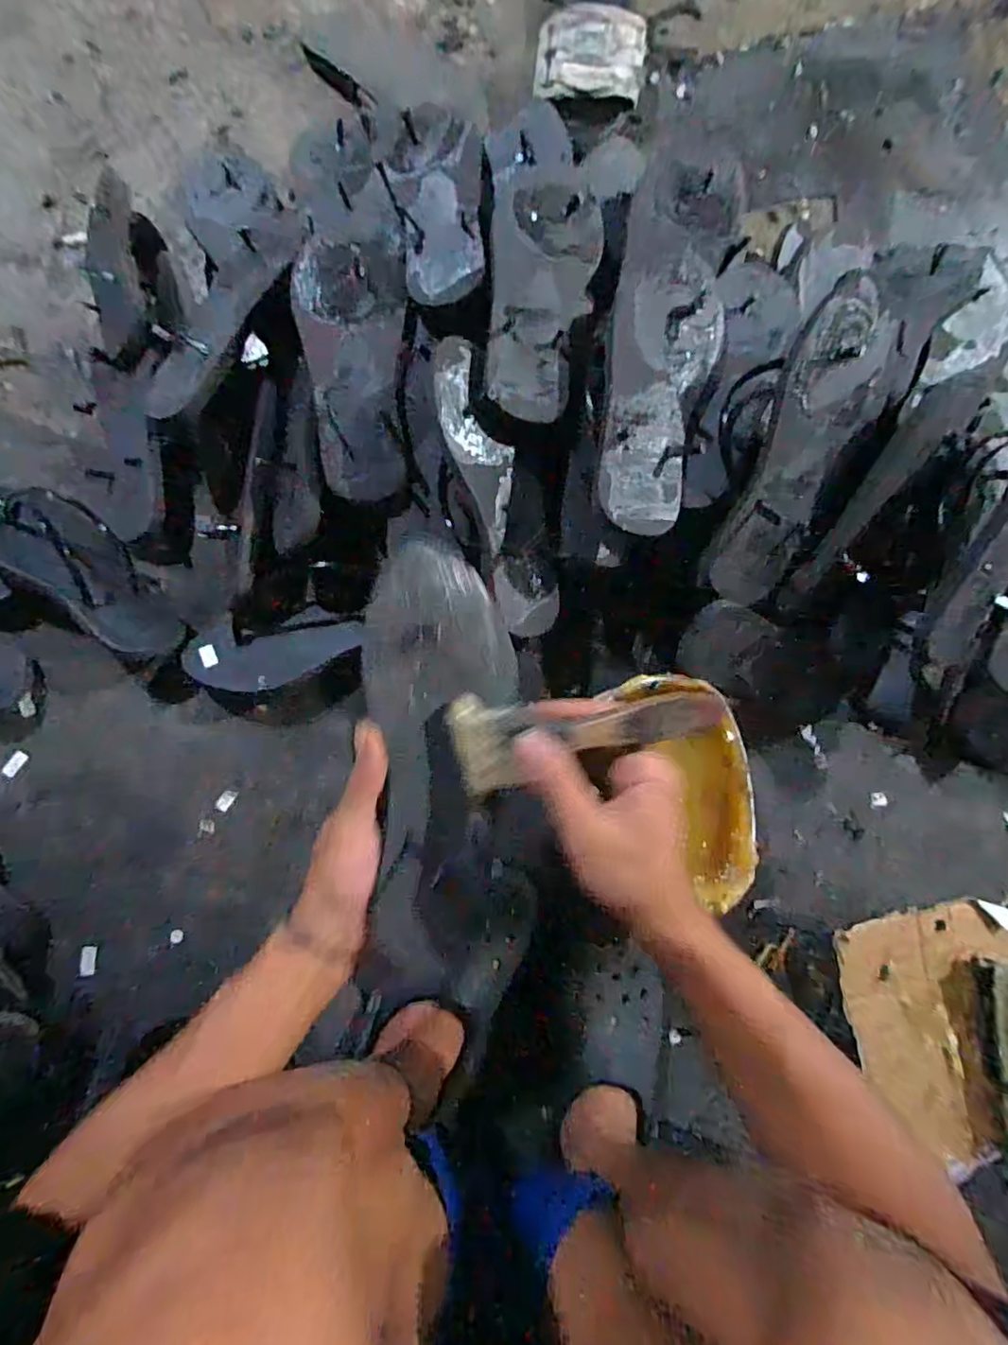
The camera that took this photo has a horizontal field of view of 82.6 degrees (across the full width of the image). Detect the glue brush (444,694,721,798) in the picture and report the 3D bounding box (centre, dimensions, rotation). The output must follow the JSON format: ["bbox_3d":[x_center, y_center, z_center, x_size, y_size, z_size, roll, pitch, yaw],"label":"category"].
[{"bbox_3d":[0.042,0.036,0.316,0.144,0.009,0.052,-5,86,13],"label":"glue brush"}]

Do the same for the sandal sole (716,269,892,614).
[{"bbox_3d":[0.235,-0.171,0.452,0.070,0.025,0.238,17,107,-1],"label":"sandal sole"}]

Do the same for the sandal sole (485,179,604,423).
[{"bbox_3d":[0.029,-0.321,0.482,0.090,0.025,0.236,11,81,-16],"label":"sandal sole"}]

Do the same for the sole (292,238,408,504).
[{"bbox_3d":[-0.130,-0.258,0.494,0.091,0.038,0.209,-1,86,-1],"label":"sole"}]

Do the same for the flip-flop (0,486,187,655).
[{"bbox_3d":[-0.405,-0.104,0.539,0.231,0.041,0.085,38,86,2],"label":"flip-flop"}]

